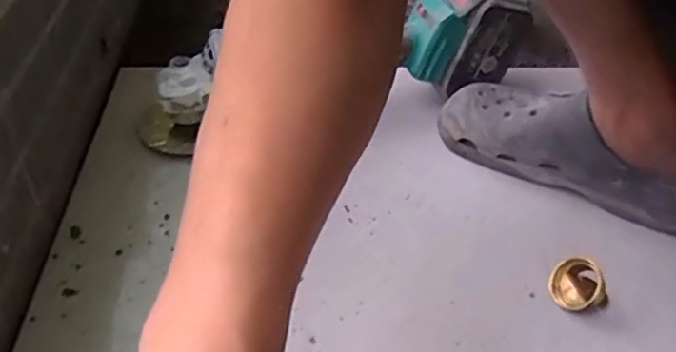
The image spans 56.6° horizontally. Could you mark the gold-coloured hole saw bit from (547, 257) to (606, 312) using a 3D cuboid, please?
[{"bbox_3d":[0.185,0.084,0.483,0.041,0.029,0.041,17,44,16],"label":"gold-coloured hole saw bit"}]

